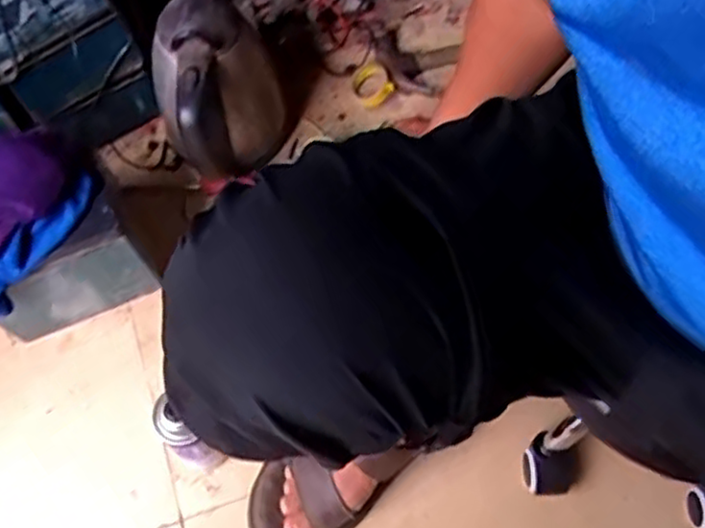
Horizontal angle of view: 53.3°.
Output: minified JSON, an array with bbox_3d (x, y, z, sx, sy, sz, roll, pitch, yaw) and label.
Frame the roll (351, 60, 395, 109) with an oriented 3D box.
[{"bbox_3d":[0.024,-0.251,0.973,0.052,0.025,0.057,0,68,0],"label":"roll"}]

